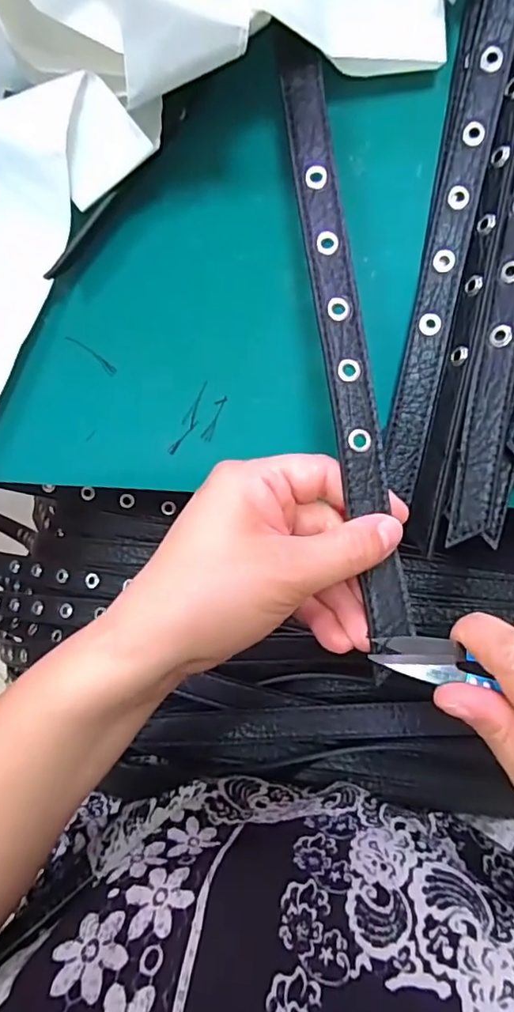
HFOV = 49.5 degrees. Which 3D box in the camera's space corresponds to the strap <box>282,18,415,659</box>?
[{"bbox_3d":[0.037,-0.073,0.236,0.018,0.009,0.254,-8,84,4],"label":"strap"}]

